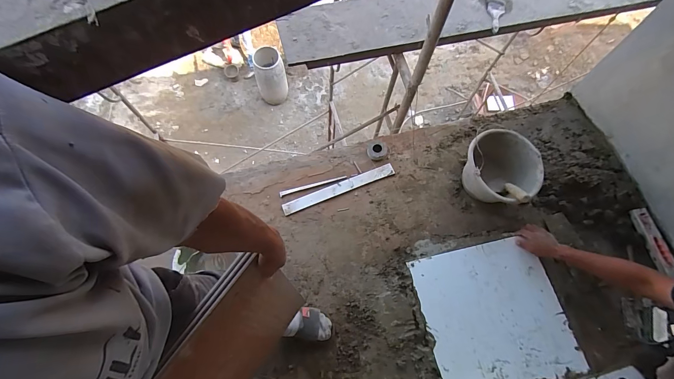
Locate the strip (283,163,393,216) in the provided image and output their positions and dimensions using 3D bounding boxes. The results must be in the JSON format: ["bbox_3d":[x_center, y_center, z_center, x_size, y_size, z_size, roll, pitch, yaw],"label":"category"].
[{"bbox_3d":[0.008,-0.005,1.330,0.485,0.012,0.055,-21,68,-8],"label":"strip"}]

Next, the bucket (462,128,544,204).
[{"bbox_3d":[0.630,-0.071,1.247,0.267,0.206,0.248,0,67,1],"label":"bucket"}]

